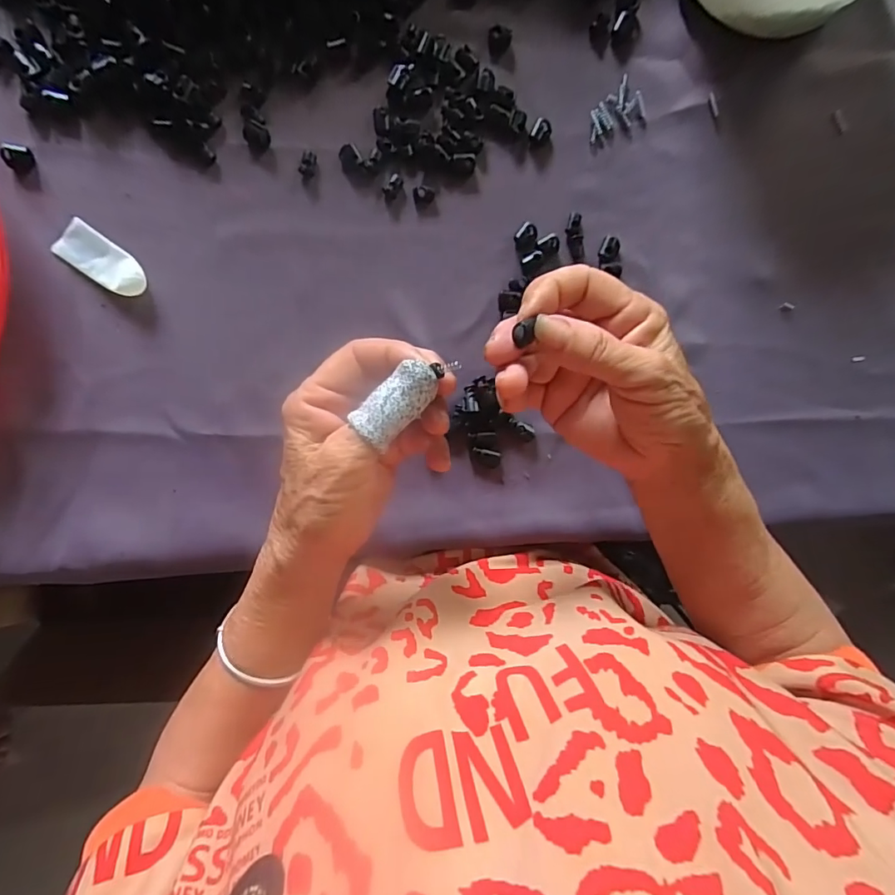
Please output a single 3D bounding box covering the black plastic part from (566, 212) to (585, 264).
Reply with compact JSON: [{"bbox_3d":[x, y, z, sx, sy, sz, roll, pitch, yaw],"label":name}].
[{"bbox_3d":[0.087,-0.144,0.332,0.012,0.004,0.032,-8,98,-6],"label":"black plastic part"}]

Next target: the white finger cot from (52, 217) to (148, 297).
[{"bbox_3d":[-0.214,-0.116,0.301,0.055,0.007,0.025,35,92,-9],"label":"white finger cot"}]

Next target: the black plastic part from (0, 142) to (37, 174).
[{"bbox_3d":[-0.260,-0.175,0.293,0.015,0.008,0.015,1,97,-7],"label":"black plastic part"}]

